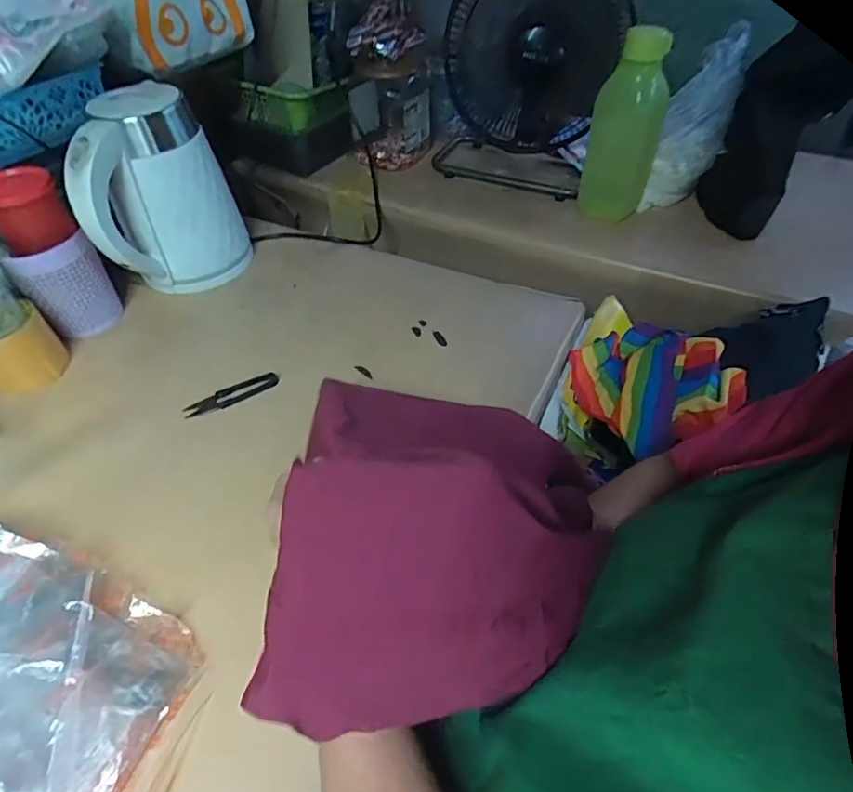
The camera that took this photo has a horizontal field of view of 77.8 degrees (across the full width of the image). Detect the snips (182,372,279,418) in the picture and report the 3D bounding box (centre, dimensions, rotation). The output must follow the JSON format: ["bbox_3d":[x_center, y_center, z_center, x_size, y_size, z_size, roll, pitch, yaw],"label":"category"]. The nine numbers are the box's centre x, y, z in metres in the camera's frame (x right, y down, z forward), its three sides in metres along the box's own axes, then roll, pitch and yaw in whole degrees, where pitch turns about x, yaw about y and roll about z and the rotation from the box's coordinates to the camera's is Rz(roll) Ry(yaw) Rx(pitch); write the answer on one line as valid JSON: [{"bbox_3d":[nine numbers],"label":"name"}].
[{"bbox_3d":[-0.211,-0.001,0.576,0.100,0.007,0.026,-22,51,-17],"label":"snips"}]

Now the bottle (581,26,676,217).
[{"bbox_3d":[0.296,-0.388,0.786,0.094,0.268,0.097,17,50,16],"label":"bottle"}]

